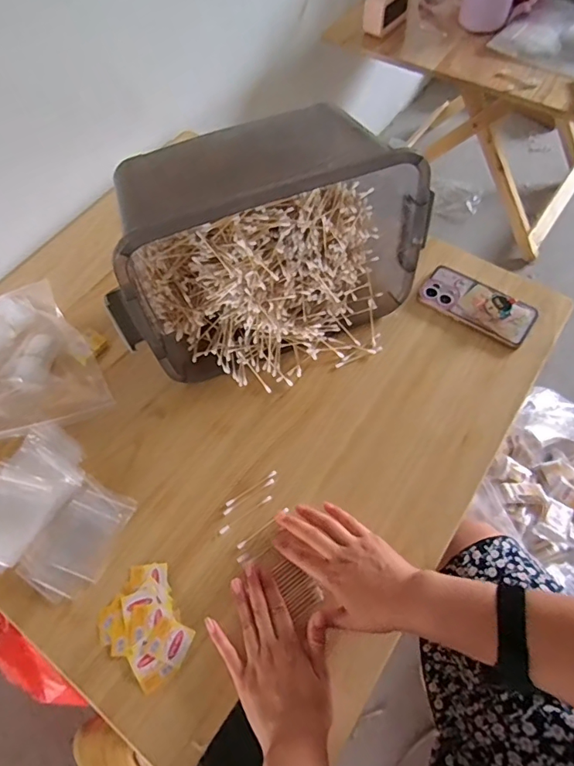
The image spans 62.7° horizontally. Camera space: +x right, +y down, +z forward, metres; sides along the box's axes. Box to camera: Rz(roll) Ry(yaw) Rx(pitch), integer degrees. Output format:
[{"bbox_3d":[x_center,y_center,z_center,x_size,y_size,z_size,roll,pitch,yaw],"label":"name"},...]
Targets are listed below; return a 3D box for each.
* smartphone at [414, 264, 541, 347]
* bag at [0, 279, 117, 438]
[{"bbox_3d":[0.282,-0.121,0.694,0.160,0.017,0.085,32,67,19],"label":"smartphone"},{"bbox_3d":[-0.378,-0.031,0.663,0.181,0.043,0.236,-30,63,-13],"label":"bag"}]

